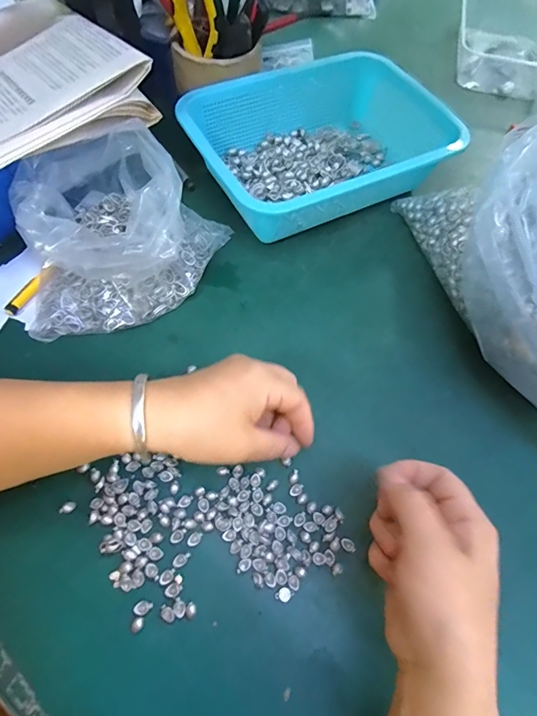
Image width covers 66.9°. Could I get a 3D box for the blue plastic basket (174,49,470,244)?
[{"bbox_3d":[0.063,-0.232,0.453,0.273,0.081,0.197,-28,66,-19],"label":"blue plastic basket"}]

